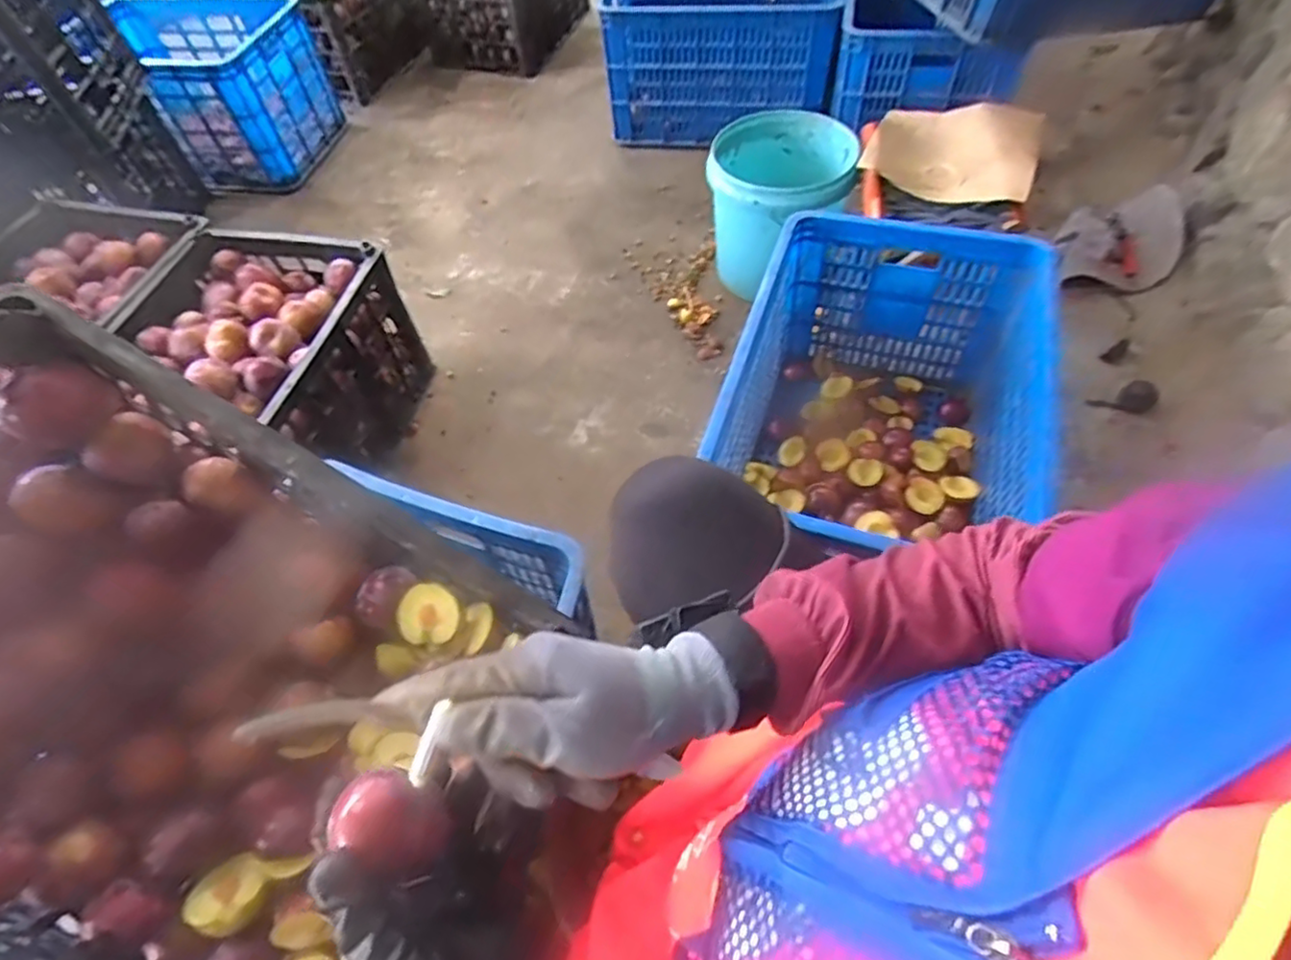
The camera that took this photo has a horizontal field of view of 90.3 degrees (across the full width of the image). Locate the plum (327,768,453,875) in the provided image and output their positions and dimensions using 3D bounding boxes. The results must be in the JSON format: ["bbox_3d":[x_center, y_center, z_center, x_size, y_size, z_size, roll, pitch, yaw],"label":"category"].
[{"bbox_3d":[-0.116,0.155,0.295,0.042,0.034,0.034,27,61,18],"label":"plum"}]

